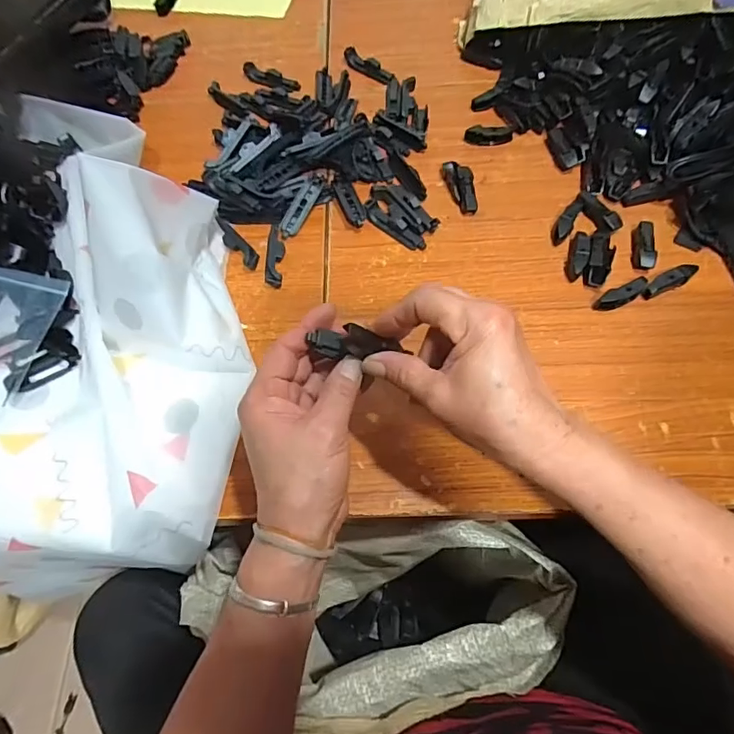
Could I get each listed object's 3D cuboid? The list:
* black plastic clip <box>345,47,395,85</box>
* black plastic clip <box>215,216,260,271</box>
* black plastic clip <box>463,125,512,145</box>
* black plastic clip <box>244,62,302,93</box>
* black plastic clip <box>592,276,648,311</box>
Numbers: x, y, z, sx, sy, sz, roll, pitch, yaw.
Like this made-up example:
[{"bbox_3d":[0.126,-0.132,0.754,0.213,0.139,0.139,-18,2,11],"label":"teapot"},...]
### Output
[{"bbox_3d":[0.002,-0.370,0.615,0.075,0.011,0.021,36,72,17],"label":"black plastic clip"},{"bbox_3d":[-0.133,-0.126,0.508,0.018,0.011,0.072,-39,69,-14],"label":"black plastic clip"},{"bbox_3d":[0.135,-0.258,0.555,0.053,0.013,0.015,1,65,3],"label":"black plastic clip"},{"bbox_3d":[-0.116,-0.355,0.614,0.075,0.011,0.023,26,69,14],"label":"black plastic clip"},{"bbox_3d":[0.233,-0.065,0.459,0.052,0.015,0.015,-25,66,-8],"label":"black plastic clip"}]

